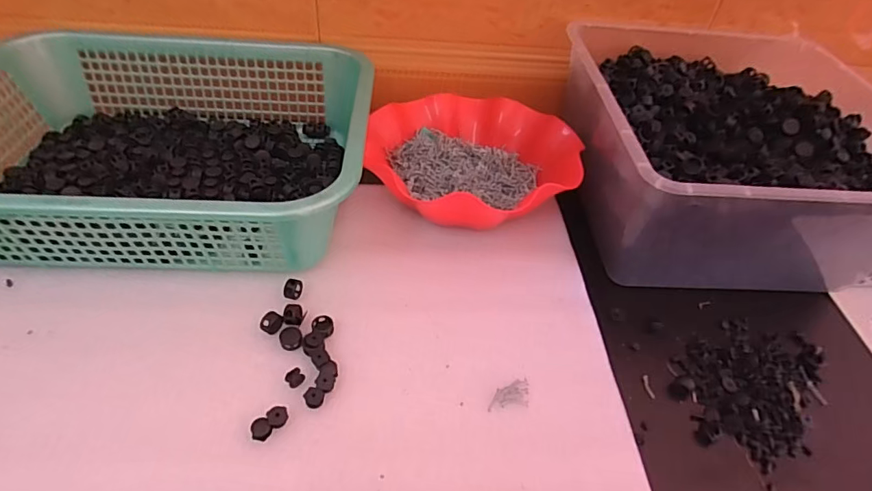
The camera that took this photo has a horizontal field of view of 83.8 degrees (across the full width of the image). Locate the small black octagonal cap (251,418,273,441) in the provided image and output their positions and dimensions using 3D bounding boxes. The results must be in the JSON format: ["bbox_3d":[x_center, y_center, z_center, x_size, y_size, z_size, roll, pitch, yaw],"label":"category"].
[{"bbox_3d":[-0.121,0.127,0.336,0.013,0.009,0.013,-28,59,-25],"label":"small black octagonal cap"}]

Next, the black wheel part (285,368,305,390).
[{"bbox_3d":[-0.105,0.099,0.362,0.013,0.008,0.012,3,51,-4],"label":"black wheel part"}]

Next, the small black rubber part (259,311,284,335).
[{"bbox_3d":[-0.131,0.062,0.389,0.013,0.011,0.015,24,53,13],"label":"small black rubber part"}]

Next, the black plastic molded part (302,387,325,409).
[{"bbox_3d":[-0.089,0.111,0.353,0.014,0.006,0.013,3,51,-4],"label":"black plastic molded part"}]

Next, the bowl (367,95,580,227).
[{"bbox_3d":[0.040,-0.102,0.511,0.196,0.066,0.218,-20,56,-20],"label":"bowl"}]

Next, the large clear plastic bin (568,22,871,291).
[{"bbox_3d":[0.296,-0.108,0.506,0.298,0.124,0.309,1,47,-4],"label":"large clear plastic bin"}]

